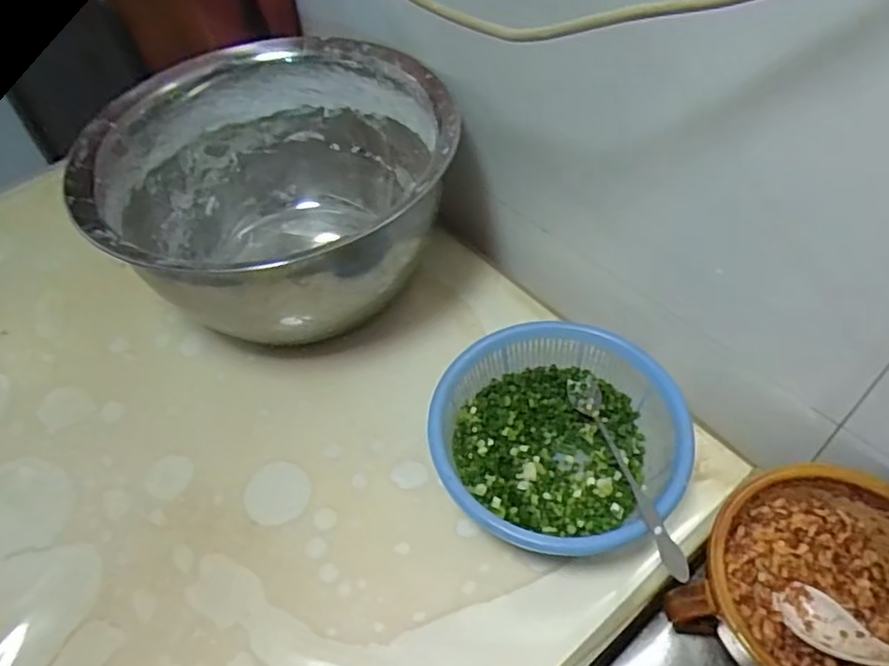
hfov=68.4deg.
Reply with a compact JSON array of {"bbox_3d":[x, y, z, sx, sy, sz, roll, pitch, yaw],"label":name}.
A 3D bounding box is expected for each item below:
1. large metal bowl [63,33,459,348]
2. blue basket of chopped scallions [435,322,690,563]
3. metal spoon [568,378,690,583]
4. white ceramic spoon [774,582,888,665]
[{"bbox_3d":[-0.149,-0.120,0.616,0.300,0.178,0.296,-2,51,3],"label":"large metal bowl"},{"bbox_3d":[0.082,0.082,0.487,0.172,0.069,0.177,-2,51,3],"label":"blue basket of chopped scallions"},{"bbox_3d":[0.125,0.093,0.459,0.026,0.012,0.183,-10,35,-4],"label":"metal spoon"},{"bbox_3d":[0.270,0.193,0.396,0.032,0.033,0.138,-31,11,-20],"label":"white ceramic spoon"}]

